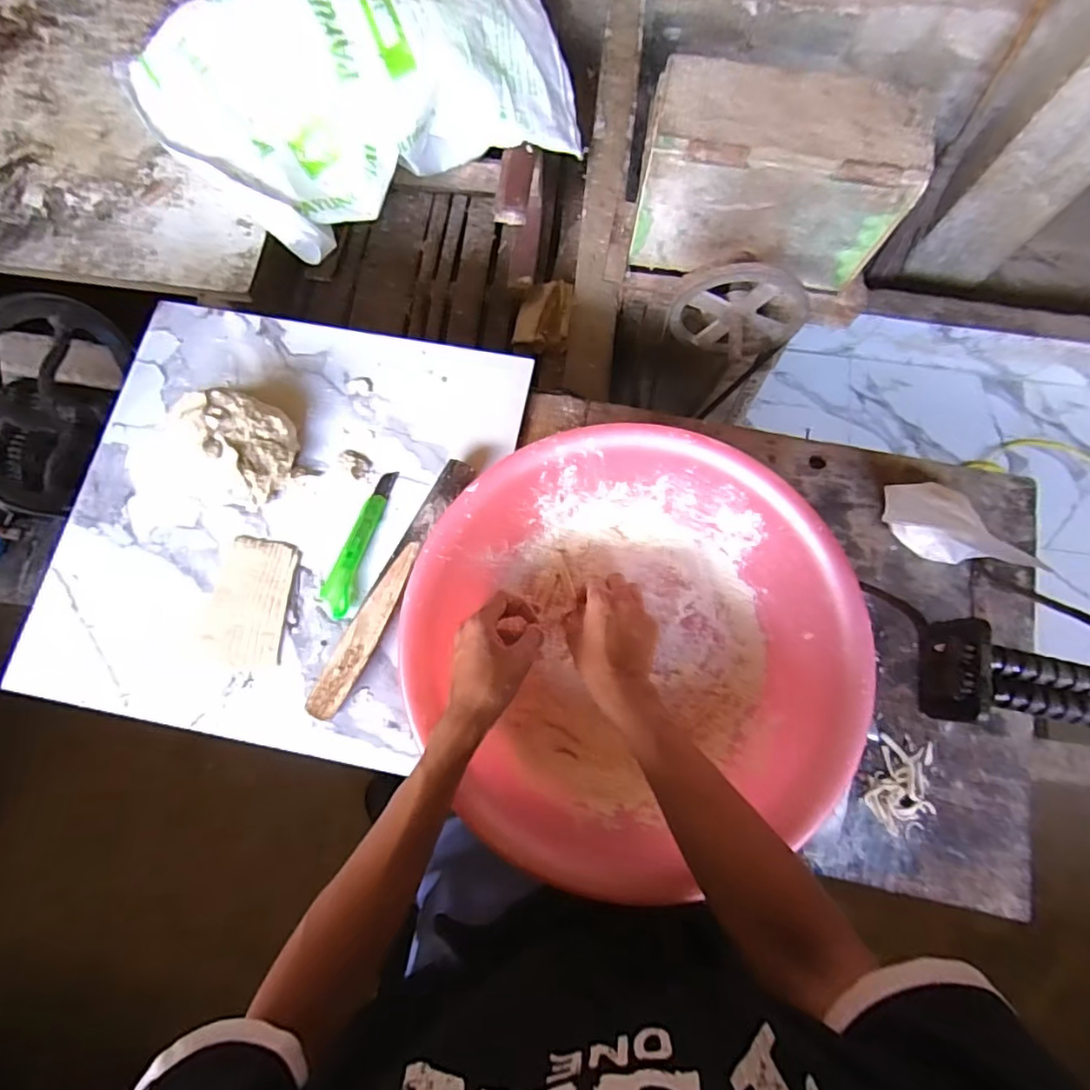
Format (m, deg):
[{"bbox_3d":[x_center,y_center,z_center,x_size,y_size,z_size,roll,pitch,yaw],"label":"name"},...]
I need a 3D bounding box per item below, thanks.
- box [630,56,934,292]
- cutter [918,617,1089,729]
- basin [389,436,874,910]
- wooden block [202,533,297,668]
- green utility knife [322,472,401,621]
[{"bbox_3d":[0.317,-0.521,0.825,0.354,0.223,0.126,9,77,1],"label":"box"},{"bbox_3d":[0.380,0.108,0.403,0.217,0.053,0.069,12,77,1],"label":"cutter"},{"bbox_3d":[0.079,0.083,0.573,0.398,0.125,0.367,0,77,-1],"label":"basin"},{"bbox_3d":[-0.325,0.062,0.635,0.085,0.011,0.138,4,77,0],"label":"wooden block"},{"bbox_3d":[-0.211,-0.006,0.644,0.034,0.021,0.172,15,77,2],"label":"green utility knife"}]

